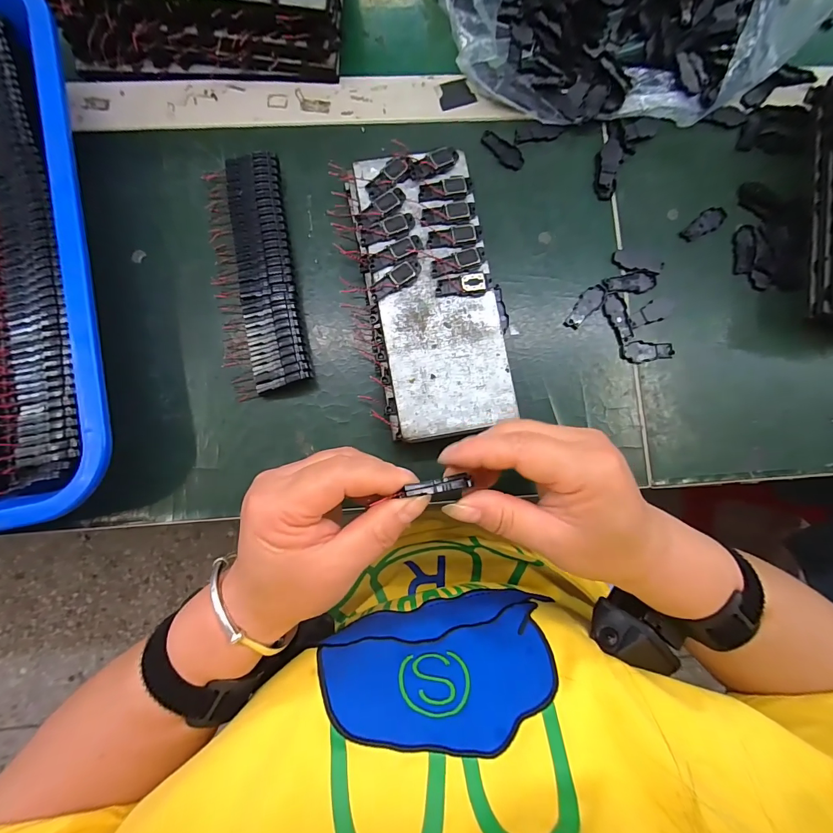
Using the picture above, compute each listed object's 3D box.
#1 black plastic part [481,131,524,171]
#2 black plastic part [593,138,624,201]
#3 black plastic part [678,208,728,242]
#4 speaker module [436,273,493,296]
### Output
[{"bbox_3d":[0.068,-0.210,0.305,0.040,0.004,0.017,42,84,2],"label":"black plastic part"},{"bbox_3d":[0.151,-0.197,0.306,0.020,0.007,0.050,14,84,-1],"label":"black plastic part"},{"bbox_3d":[0.224,-0.150,0.301,0.040,0.004,0.016,-38,87,-6],"label":"black plastic part"},{"bbox_3d":[0.032,-0.088,0.262,0.038,0.004,0.014,-11,85,-4],"label":"speaker module"}]

